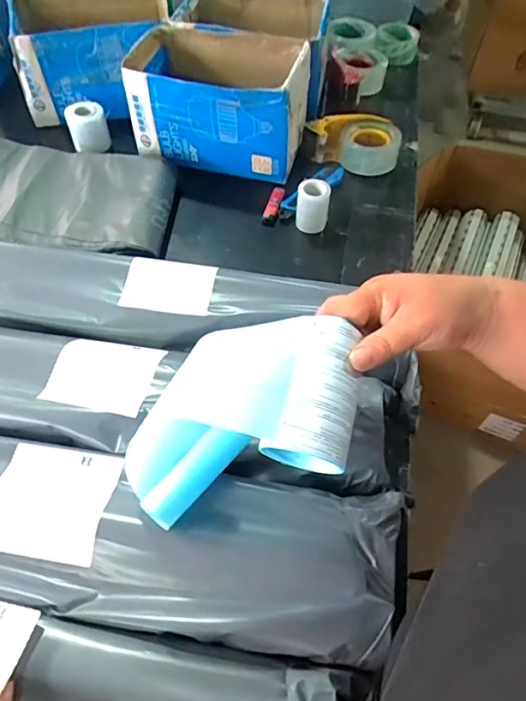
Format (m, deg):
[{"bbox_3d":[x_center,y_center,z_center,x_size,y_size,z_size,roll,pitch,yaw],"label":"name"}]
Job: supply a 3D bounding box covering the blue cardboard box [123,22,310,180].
[{"bbox_3d":[-0.069,-0.436,0.844,0.283,0.142,0.213,10,56,5],"label":"blue cardboard box"}]

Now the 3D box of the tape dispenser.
[{"bbox_3d":[0.161,-0.365,0.860,0.156,0.072,0.087,10,56,5],"label":"tape dispenser"}]

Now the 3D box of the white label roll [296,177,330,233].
[{"bbox_3d":[0.078,-0.224,0.765,0.052,0.071,0.044,7,55,3],"label":"white label roll"}]

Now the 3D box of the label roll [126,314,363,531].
[{"bbox_3d":[-0.021,0.046,0.378,0.171,0.111,0.123,-6,56,-6],"label":"label roll"}]

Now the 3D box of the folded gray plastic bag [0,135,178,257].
[{"bbox_3d":[-0.343,-0.260,0.776,0.394,0.036,0.257,4,55,1],"label":"folded gray plastic bag"}]

